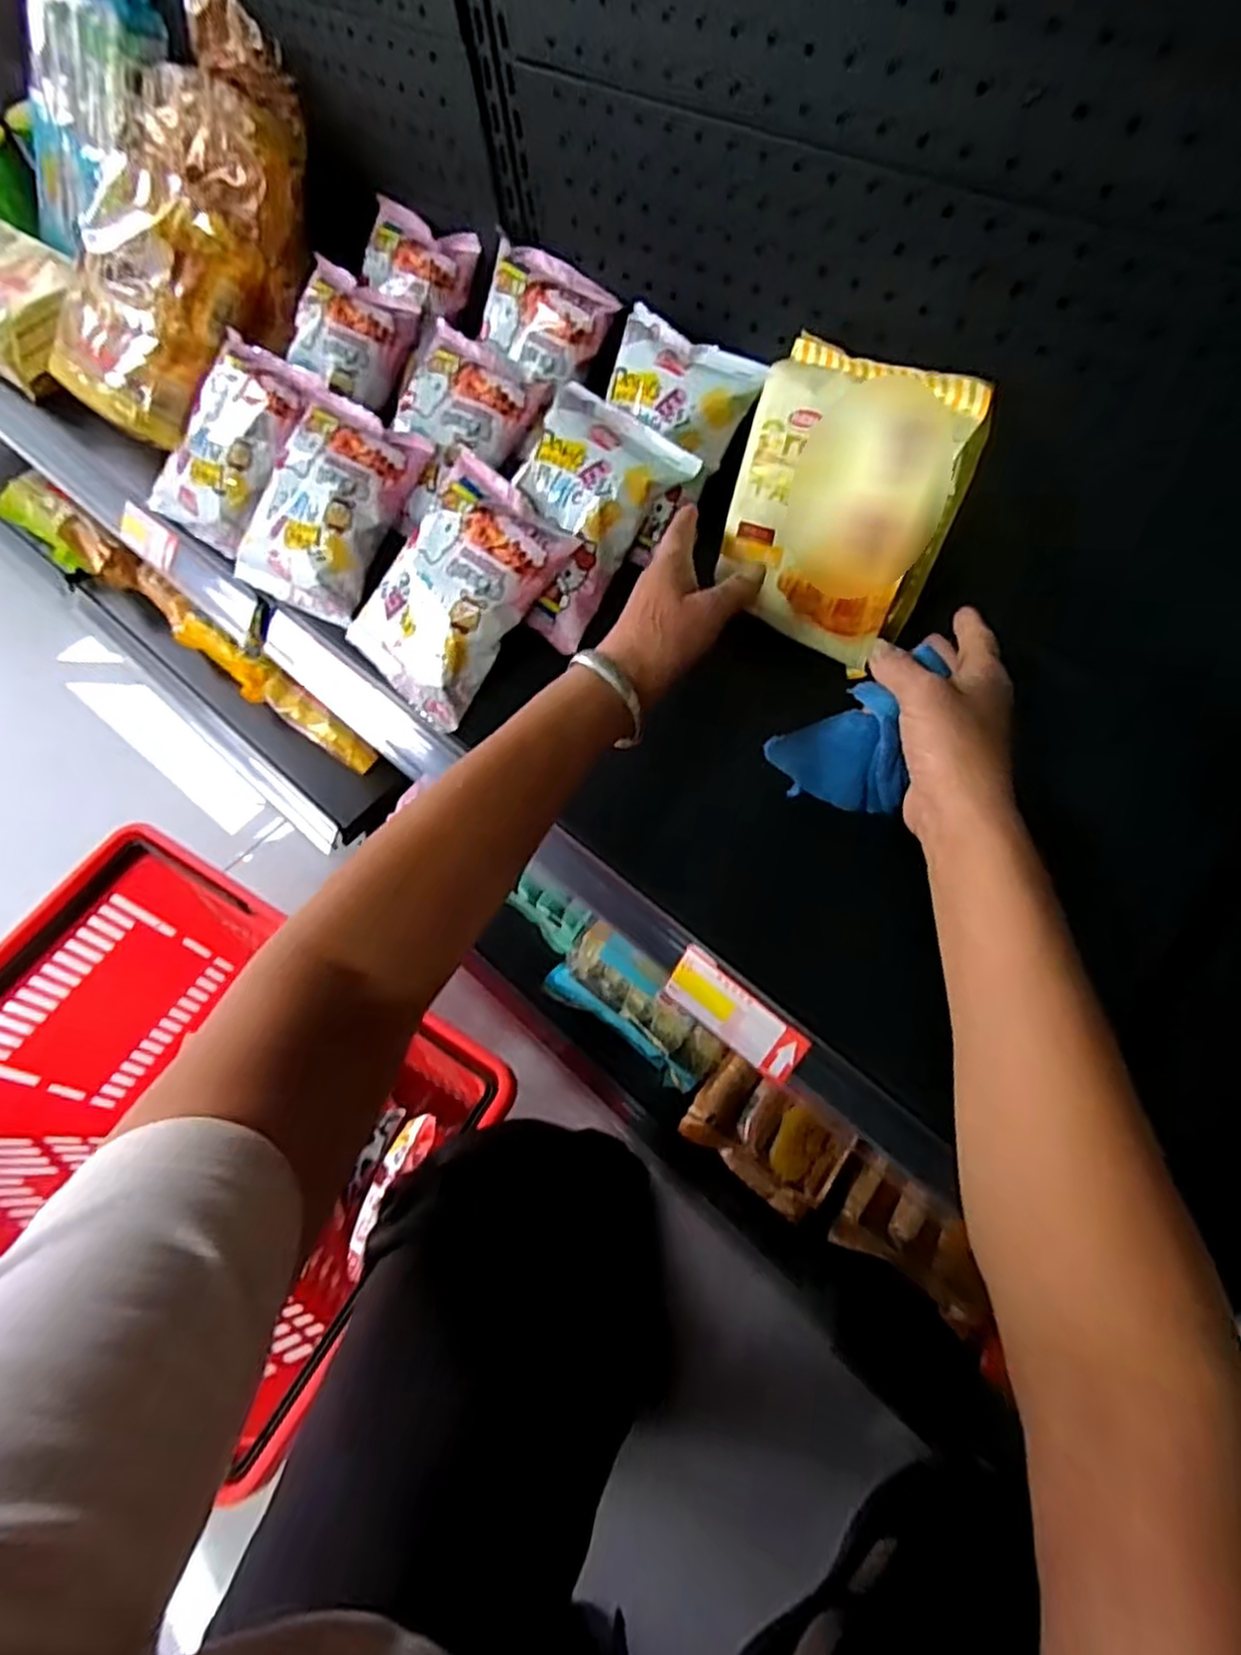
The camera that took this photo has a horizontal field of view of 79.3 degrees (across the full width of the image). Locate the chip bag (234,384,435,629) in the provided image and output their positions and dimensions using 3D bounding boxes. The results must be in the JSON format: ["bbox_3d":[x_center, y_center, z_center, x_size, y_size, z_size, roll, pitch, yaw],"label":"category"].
[{"bbox_3d":[-0.242,-0.260,0.625,0.135,0.069,0.169,35,113,18],"label":"chip bag"}]

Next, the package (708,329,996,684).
[{"bbox_3d":[0.150,-0.221,0.527,0.142,0.185,0.059,30,34,18],"label":"package"}]

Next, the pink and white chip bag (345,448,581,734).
[{"bbox_3d":[-0.129,-0.177,0.559,0.128,0.039,0.169,43,106,19],"label":"pink and white chip bag"}]

